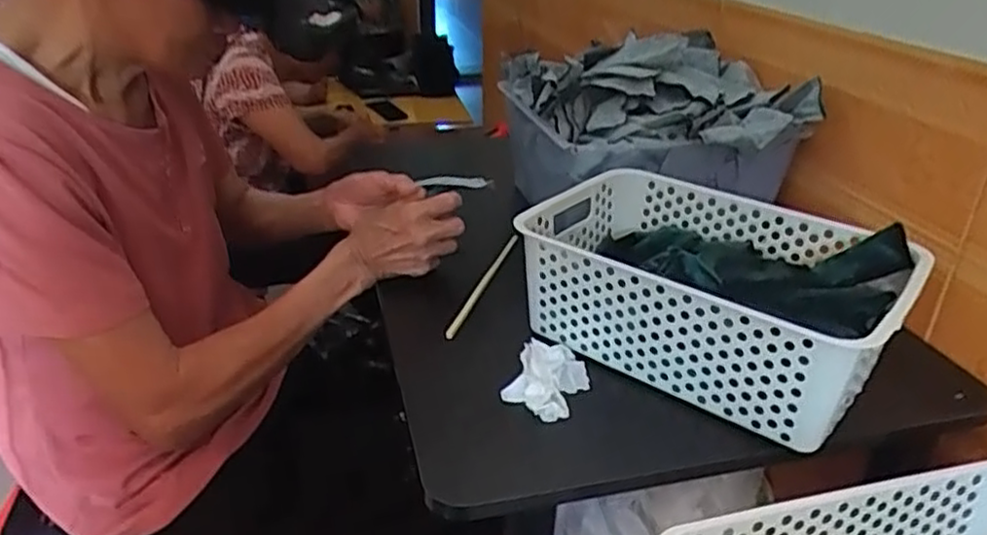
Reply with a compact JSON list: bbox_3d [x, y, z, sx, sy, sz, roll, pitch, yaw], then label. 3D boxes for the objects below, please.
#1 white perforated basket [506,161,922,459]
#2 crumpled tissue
[{"bbox_3d":[0.192,0.012,0.652,0.324,0.103,0.229,20,35,33],"label":"white perforated basket"},{"bbox_3d":[0.048,0.091,0.603,0.060,0.022,0.093,8,30,14],"label":"crumpled tissue"}]

